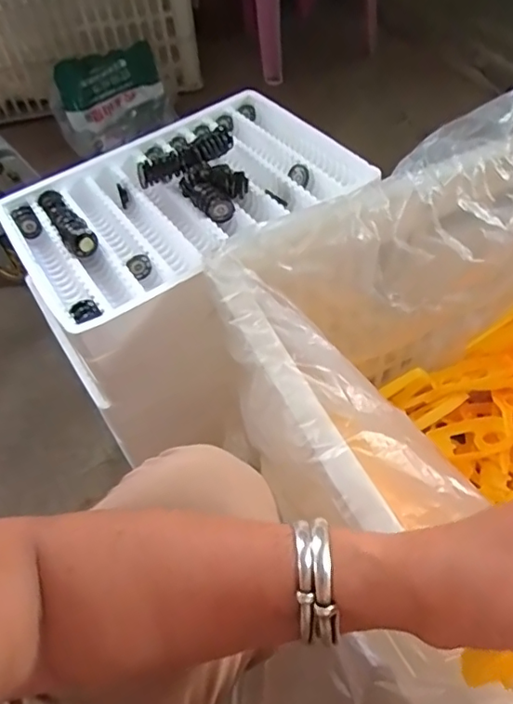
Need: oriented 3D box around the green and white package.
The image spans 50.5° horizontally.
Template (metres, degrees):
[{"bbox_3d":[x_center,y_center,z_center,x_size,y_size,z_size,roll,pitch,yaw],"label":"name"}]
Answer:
[{"bbox_3d":[-0.353,-0.605,1.311,0.255,0.168,0.165,-22,55,-10],"label":"green and white package"}]

